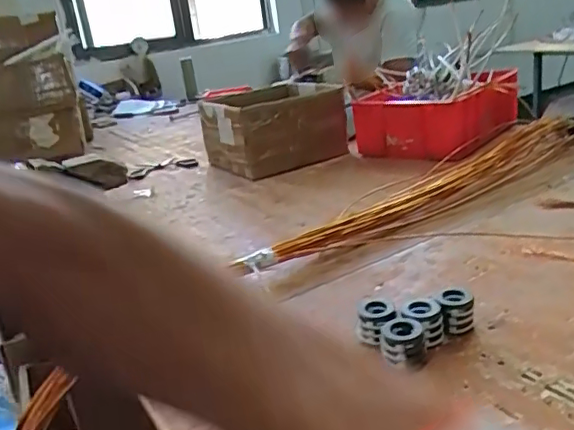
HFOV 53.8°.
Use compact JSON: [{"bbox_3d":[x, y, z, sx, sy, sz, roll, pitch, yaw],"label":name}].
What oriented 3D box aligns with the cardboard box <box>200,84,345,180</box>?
[{"bbox_3d":[-0.042,-0.255,1.604,0.351,0.178,0.328,-16,22,-20],"label":"cardboard box"}]

